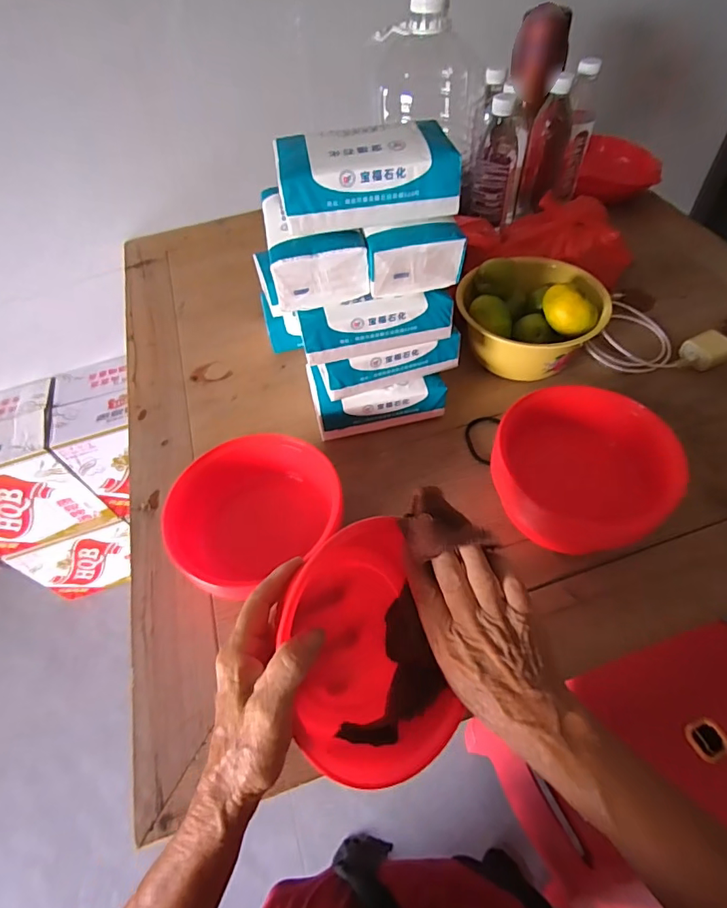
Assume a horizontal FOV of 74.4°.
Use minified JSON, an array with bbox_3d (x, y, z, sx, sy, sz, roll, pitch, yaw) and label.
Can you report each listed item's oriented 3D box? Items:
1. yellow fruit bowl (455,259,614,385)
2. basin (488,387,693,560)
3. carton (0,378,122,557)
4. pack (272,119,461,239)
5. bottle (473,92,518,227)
[{"bbox_3d":[0.216,-0.174,0.630,0.179,0.099,0.143,-3,53,3],"label":"yellow fruit bowl"},{"bbox_3d":[0.214,0.022,0.483,0.154,0.106,0.168,-3,53,4],"label":"basin"},{"bbox_3d":[-0.808,0.034,1.124,0.294,0.295,0.241,-20,54,-9],"label":"carton"},{"bbox_3d":[0.002,-0.255,0.439,0.158,0.055,0.081,-9,53,-1],"label":"pack"},{"bbox_3d":[0.199,-0.433,0.712,0.066,0.166,0.063,8,55,12],"label":"bottle"}]

